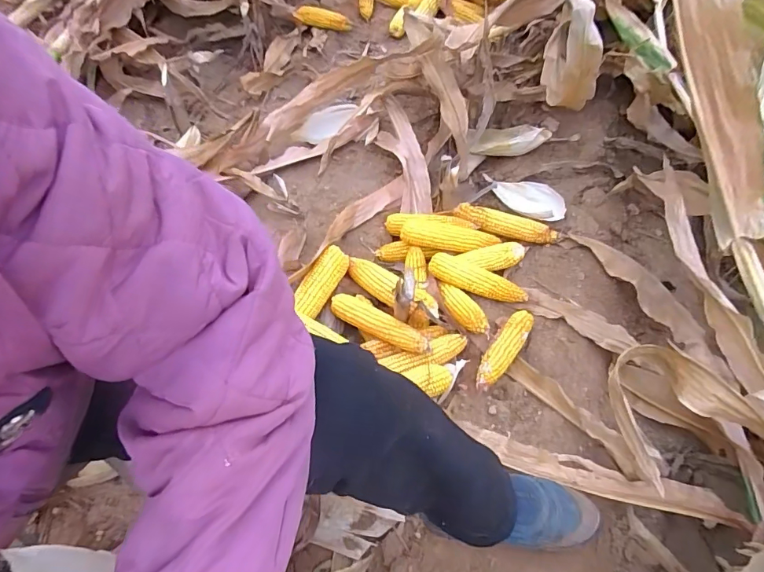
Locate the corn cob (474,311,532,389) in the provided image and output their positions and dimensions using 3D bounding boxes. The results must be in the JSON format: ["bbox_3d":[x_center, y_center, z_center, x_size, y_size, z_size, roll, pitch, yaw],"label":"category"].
[{"bbox_3d":[0.206,0.103,0.745,0.041,0.035,0.163,33,61,19],"label":"corn cob"}]

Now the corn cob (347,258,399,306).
[{"bbox_3d":[-0.015,-0.009,0.864,0.138,0.049,0.053,37,63,21],"label":"corn cob"}]

